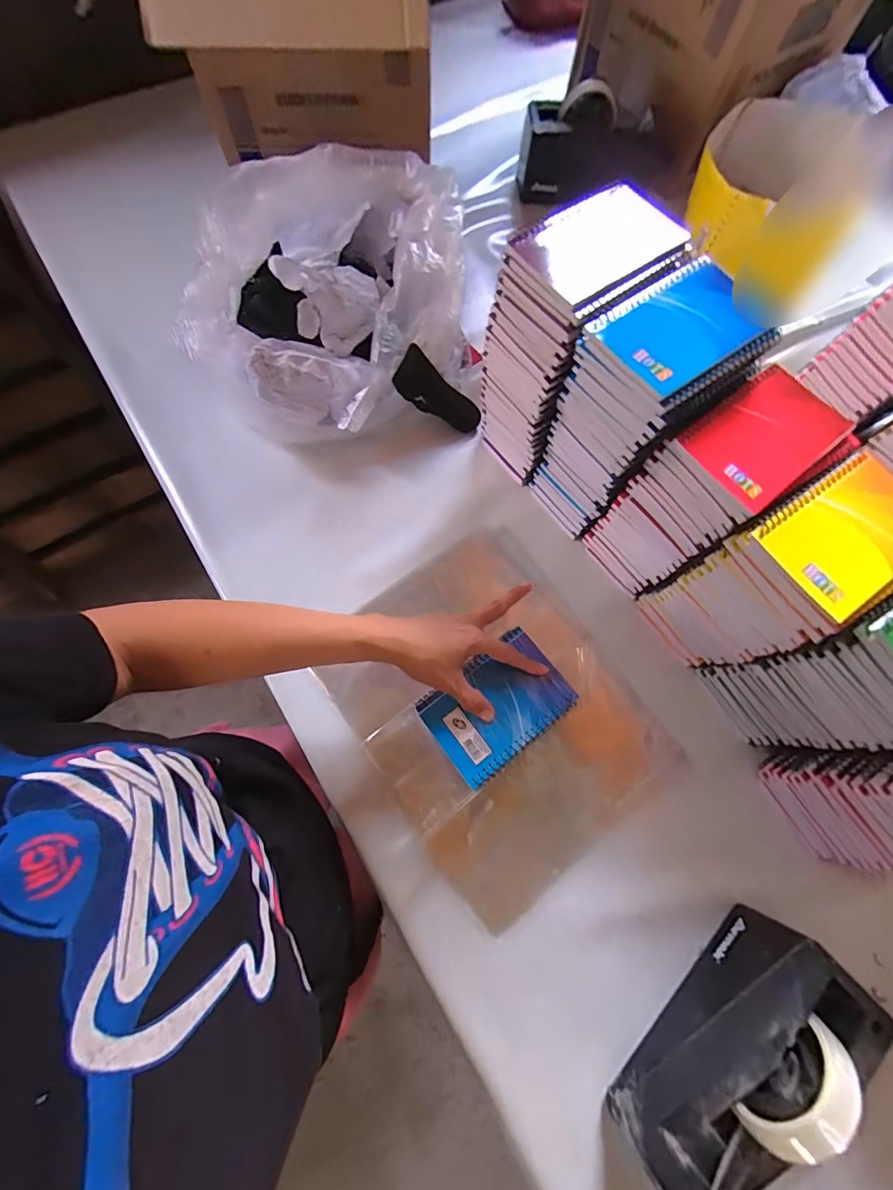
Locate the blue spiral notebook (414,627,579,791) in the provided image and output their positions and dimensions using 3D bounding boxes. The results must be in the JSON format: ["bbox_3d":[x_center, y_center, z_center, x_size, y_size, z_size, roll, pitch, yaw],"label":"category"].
[{"bbox_3d":[0.048,0.103,0.416,0.129,0.010,0.092,-36,75,-12],"label":"blue spiral notebook"}]

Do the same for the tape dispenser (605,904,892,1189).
[{"bbox_3d":[0.228,0.352,0.326,0.191,0.108,0.073,-42,77,-13],"label":"tape dispenser"}]

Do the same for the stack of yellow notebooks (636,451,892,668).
[{"bbox_3d":[0.300,-0.012,0.417,0.136,0.199,0.101,-31,75,-10],"label":"stack of yellow notebooks"}]

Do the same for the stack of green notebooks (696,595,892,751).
[{"bbox_3d":[0.360,0.063,0.391,0.137,0.196,0.105,-28,74,-10],"label":"stack of green notebooks"}]

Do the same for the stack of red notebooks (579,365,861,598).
[{"bbox_3d":[0.246,-0.091,0.434,0.135,0.193,0.094,-29,74,-10],"label":"stack of red notebooks"}]

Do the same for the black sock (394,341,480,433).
[{"bbox_3d":[-0.009,-0.251,0.556,0.120,0.029,0.050,27,69,-32],"label":"black sock"}]

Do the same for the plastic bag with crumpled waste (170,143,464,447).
[{"bbox_3d":[-0.130,-0.336,0.526,0.294,0.177,0.284,2,71,0],"label":"plastic bag with crumpled waste"}]

